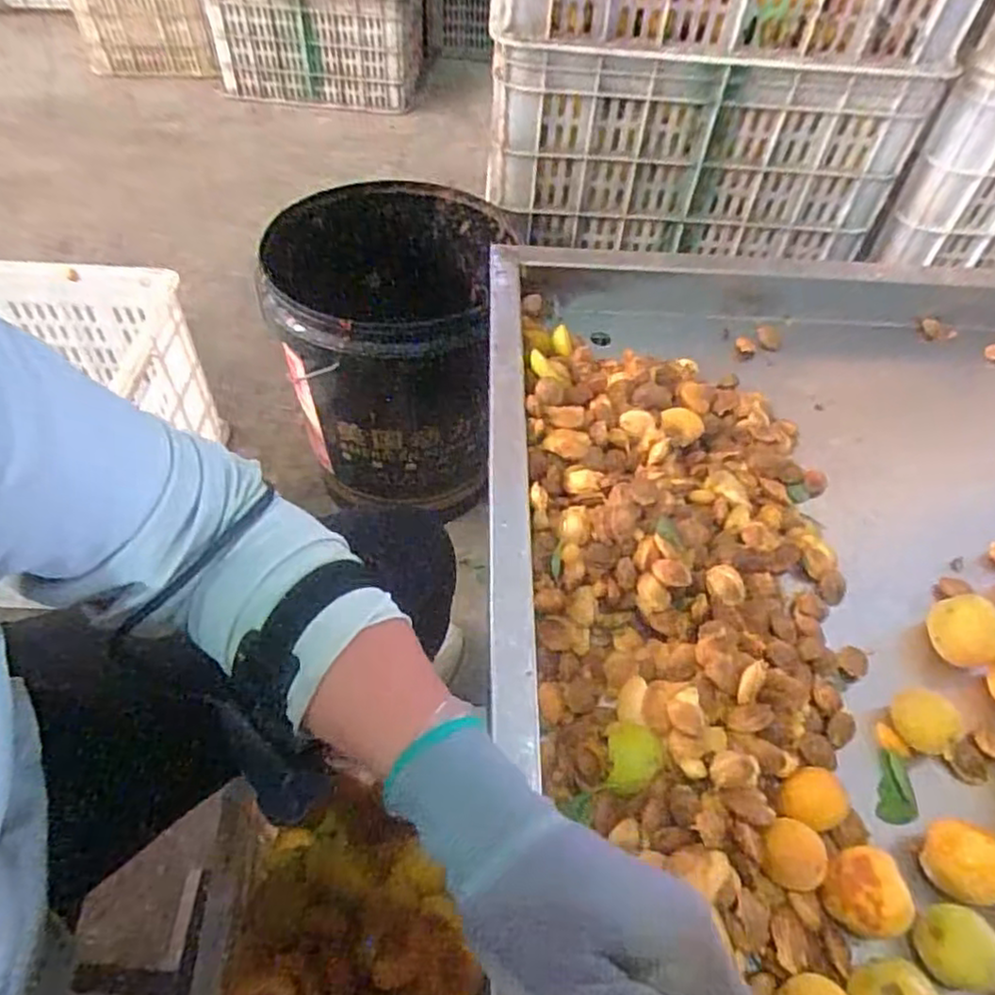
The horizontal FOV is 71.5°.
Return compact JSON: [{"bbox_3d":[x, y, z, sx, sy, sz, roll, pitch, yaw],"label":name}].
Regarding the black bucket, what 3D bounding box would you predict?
[{"bbox_3d":[-0.130,-0.192,0.904,0.262,0.308,0.277,6,52,1],"label":"black bucket"}]

